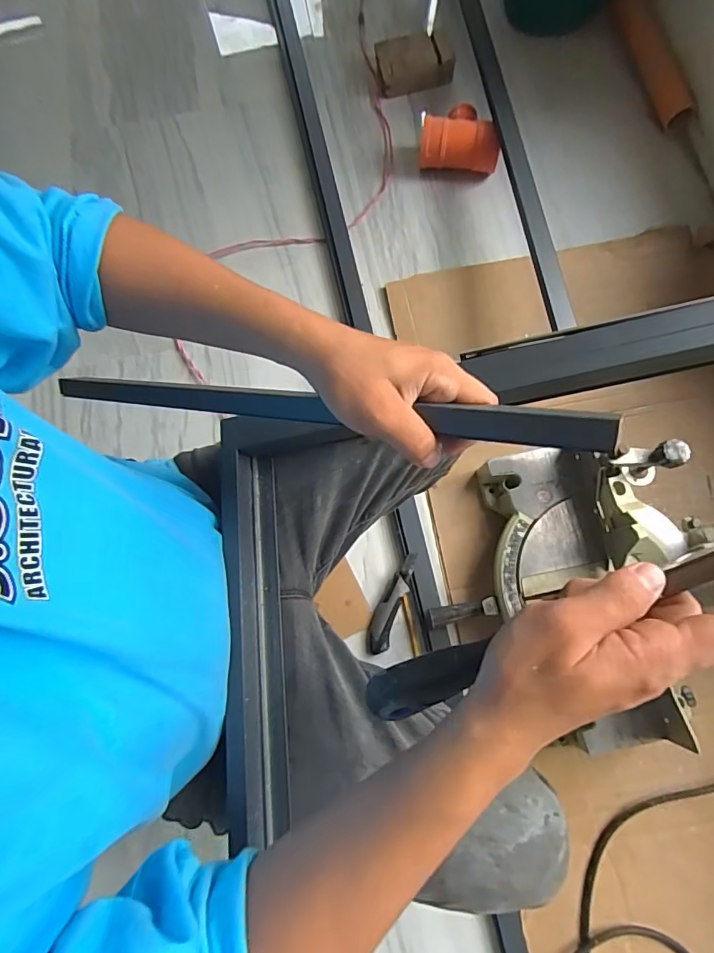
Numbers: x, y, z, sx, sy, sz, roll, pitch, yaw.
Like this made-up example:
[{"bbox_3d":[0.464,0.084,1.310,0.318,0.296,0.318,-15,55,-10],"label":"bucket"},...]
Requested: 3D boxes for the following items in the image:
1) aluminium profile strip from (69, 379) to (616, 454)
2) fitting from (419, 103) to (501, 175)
[{"bbox_3d":[-0.077,-0.055,0.367,0.489,0.022,0.016,9,74,30],"label":"aluminium profile strip"},{"bbox_3d":[0.215,-0.703,0.998,0.159,0.088,0.120,9,78,5],"label":"fitting"}]

